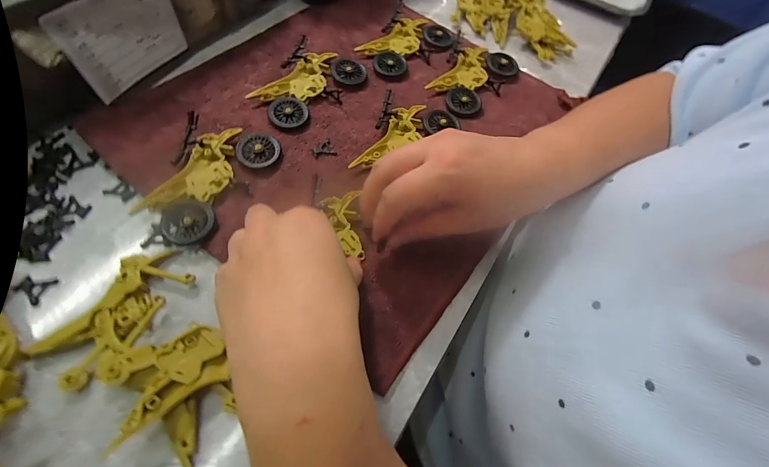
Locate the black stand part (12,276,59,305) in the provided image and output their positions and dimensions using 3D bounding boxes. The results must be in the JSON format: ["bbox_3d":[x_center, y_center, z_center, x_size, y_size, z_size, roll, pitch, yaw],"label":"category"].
[{"bbox_3d":[-0.239,0.036,0.238,0.022,0.004,0.019,30,62,9],"label":"black stand part"}]

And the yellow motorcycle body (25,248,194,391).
[{"bbox_3d":[-0.176,0.050,0.231,0.052,0.014,0.094,25,62,7],"label":"yellow motorcycle body"}]

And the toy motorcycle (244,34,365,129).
[{"bbox_3d":[-0.078,-0.151,0.350,0.074,0.017,0.112,30,62,9],"label":"toy motorcycle"}]

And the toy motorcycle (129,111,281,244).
[{"bbox_3d":[-0.142,-0.045,0.281,0.071,0.022,0.113,16,61,2],"label":"toy motorcycle"}]

